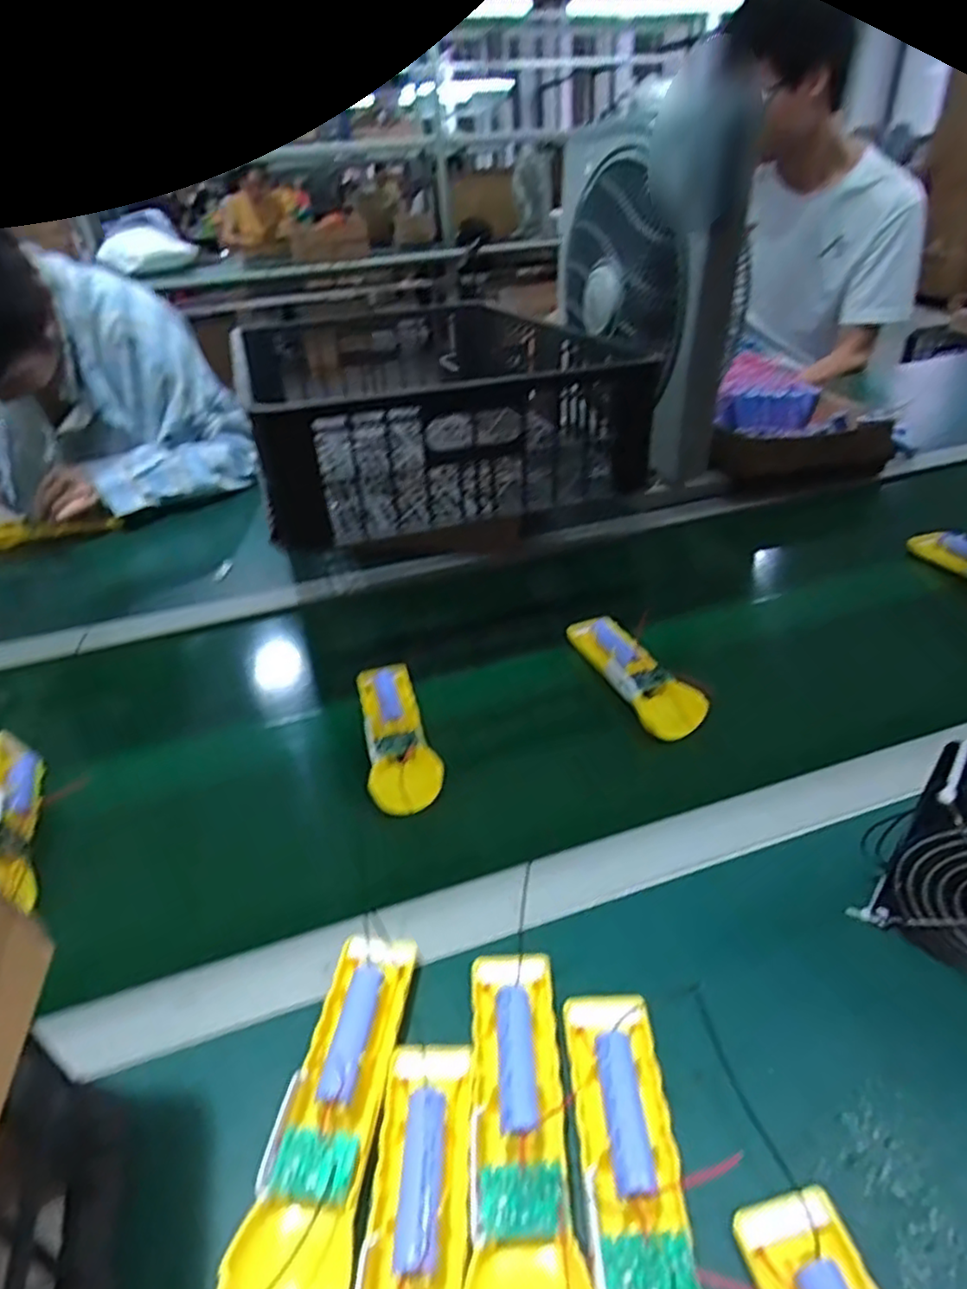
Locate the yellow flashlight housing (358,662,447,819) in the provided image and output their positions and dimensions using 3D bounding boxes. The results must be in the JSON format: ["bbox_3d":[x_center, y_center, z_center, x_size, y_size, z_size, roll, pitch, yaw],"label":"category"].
[{"bbox_3d":[-0.073,0.068,0.557,0.053,0.015,0.166,-13,37,-11],"label":"yellow flashlight housing"}]

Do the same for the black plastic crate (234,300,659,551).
[{"bbox_3d":[-0.087,-0.319,0.862,0.389,0.134,0.565,-12,37,-11],"label":"black plastic crate"}]

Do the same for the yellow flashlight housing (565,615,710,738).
[{"bbox_3d":[0.132,0.020,0.608,0.048,0.028,0.169,-14,37,-13],"label":"yellow flashlight housing"}]

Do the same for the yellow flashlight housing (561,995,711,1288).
[{"bbox_3d":[0.065,0.237,0.298,0.050,0.022,0.165,-5,36,0],"label":"yellow flashlight housing"}]

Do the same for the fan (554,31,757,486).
[{"bbox_3d":[0.196,-0.440,0.876,0.116,0.380,0.349,-10,36,-8],"label":"fan"}]

